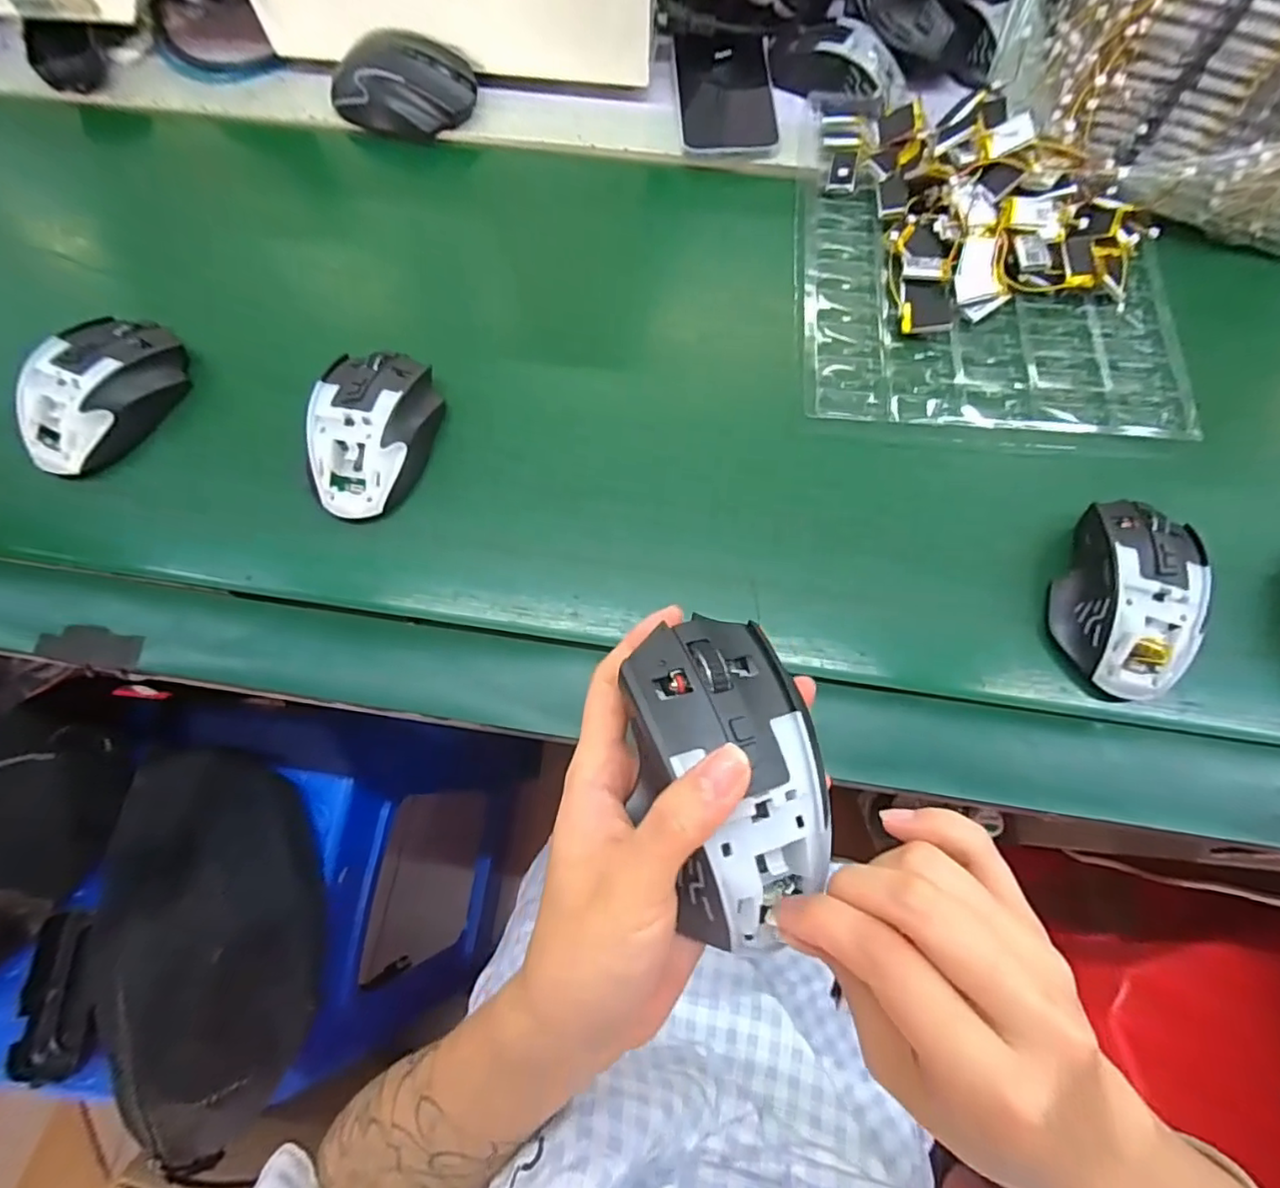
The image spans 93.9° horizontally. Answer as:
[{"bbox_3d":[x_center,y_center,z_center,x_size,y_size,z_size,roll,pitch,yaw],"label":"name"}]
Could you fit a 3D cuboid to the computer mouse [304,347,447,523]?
[{"bbox_3d":[-0.166,-0.104,0.375,0.065,0.038,0.108,7,69,5],"label":"computer mouse"}]

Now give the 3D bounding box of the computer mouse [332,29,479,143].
[{"bbox_3d":[-0.190,-0.406,0.477,0.114,0.044,0.069,15,70,8],"label":"computer mouse"}]

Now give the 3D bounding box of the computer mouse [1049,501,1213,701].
[{"bbox_3d":[0.275,-0.001,0.334,0.068,0.035,0.112,14,70,8],"label":"computer mouse"}]

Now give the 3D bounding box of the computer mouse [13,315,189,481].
[{"bbox_3d":[-0.347,-0.131,0.388,0.070,0.044,0.113,11,69,7],"label":"computer mouse"}]

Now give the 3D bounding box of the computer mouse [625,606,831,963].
[{"bbox_3d":[0.031,0.061,0.204,0.060,0.037,0.106,-8,68,-1],"label":"computer mouse"}]

